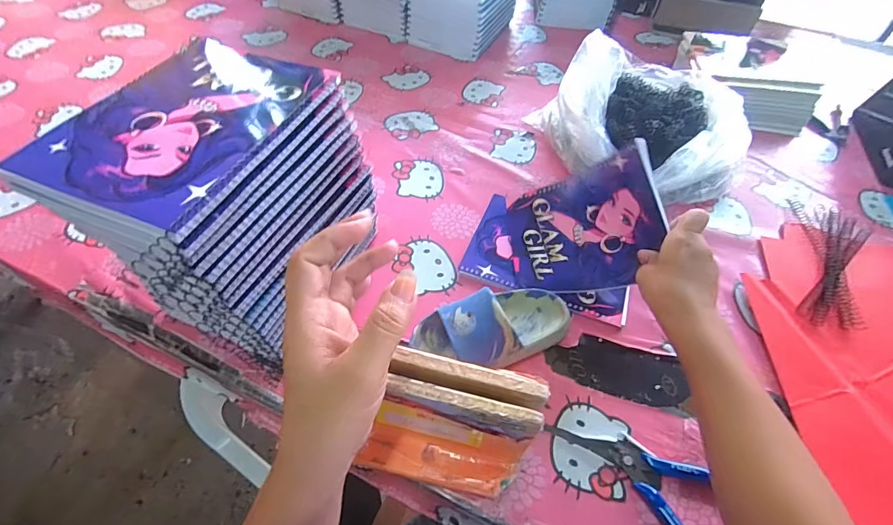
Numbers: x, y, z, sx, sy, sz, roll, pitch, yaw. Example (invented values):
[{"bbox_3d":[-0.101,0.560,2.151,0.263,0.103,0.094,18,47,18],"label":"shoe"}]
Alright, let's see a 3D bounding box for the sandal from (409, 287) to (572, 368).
[{"bbox_3d":[0.059,0.063,0.436,0.158,0.060,0.082,-17,56,-15],"label":"sandal"}]

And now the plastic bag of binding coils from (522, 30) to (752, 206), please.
[{"bbox_3d":[0.291,-0.220,0.623,0.250,0.122,0.274,-10,54,-11],"label":"plastic bag of binding coils"}]

